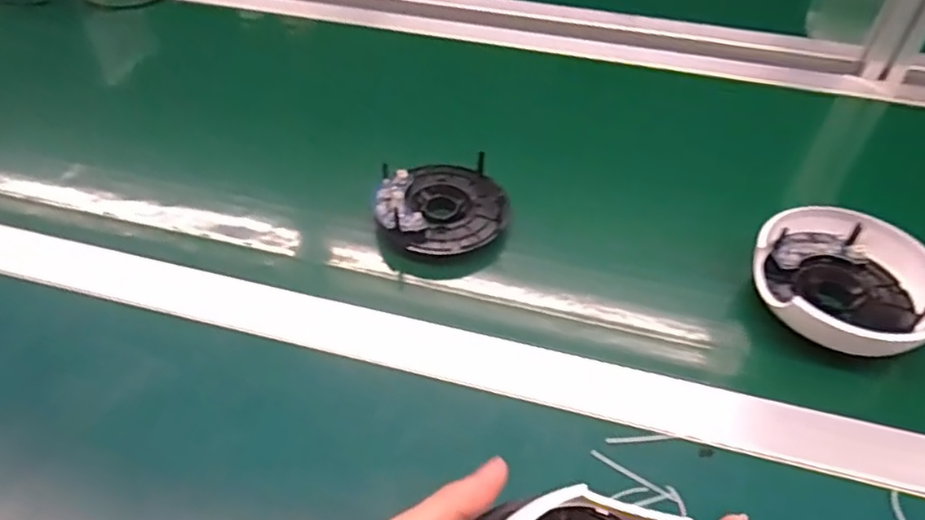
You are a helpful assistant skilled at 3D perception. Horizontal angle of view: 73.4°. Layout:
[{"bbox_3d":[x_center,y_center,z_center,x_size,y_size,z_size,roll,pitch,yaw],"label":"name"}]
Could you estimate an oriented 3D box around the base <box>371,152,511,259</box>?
[{"bbox_3d":[-0.015,-0.043,0.483,0.096,0.030,0.098,4,46,4],"label":"base"}]

